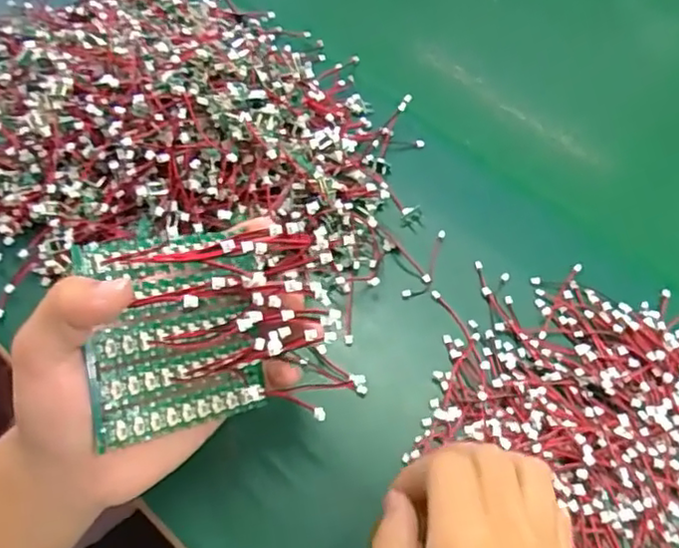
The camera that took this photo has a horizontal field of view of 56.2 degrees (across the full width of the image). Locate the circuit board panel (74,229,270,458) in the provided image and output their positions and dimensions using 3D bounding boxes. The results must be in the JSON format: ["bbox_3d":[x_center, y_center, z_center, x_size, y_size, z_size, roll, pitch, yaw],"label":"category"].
[{"bbox_3d":[-0.074,0.027,0.286,0.074,0.010,0.086,-10,94,-40],"label":"circuit board panel"}]

